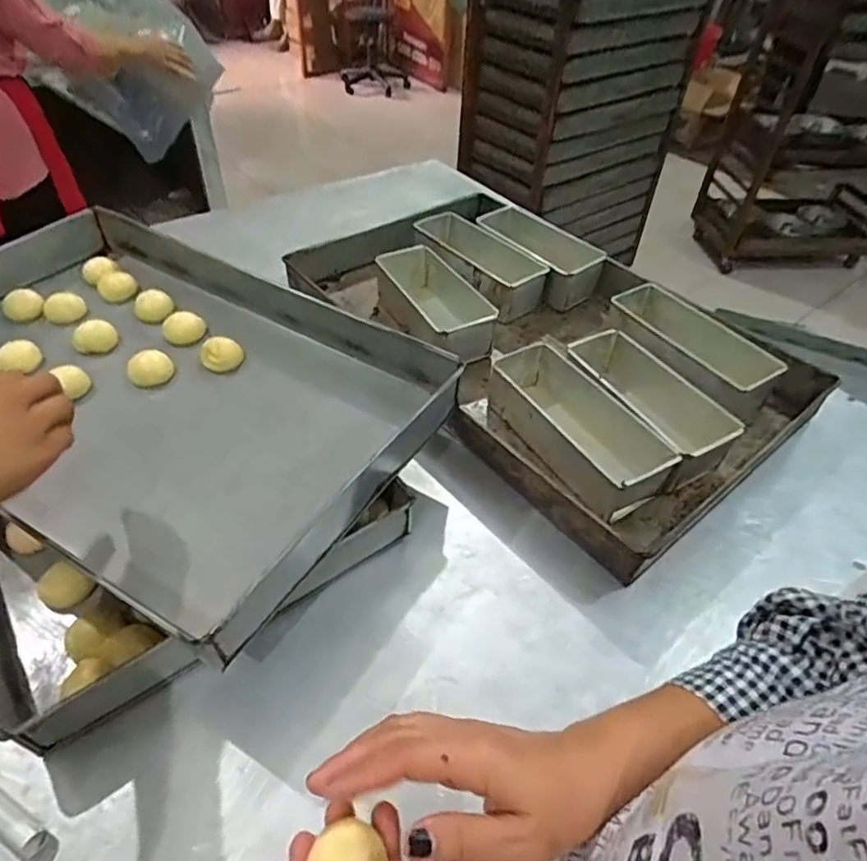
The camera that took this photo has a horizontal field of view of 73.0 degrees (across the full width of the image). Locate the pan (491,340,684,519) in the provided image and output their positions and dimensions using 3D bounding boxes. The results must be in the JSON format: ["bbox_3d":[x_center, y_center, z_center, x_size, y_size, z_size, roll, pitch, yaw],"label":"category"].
[{"bbox_3d":[0.162,-0.006,0.681,0.095,0.064,0.234,-24,51,-23],"label":"pan"}]

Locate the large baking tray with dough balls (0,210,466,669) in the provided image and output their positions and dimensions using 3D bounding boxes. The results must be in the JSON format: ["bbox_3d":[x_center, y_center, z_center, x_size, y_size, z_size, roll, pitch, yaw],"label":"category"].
[{"bbox_3d":[-0.335,-0.062,0.640,0.646,0.078,0.367,26,50,22],"label":"large baking tray with dough balls"}]

